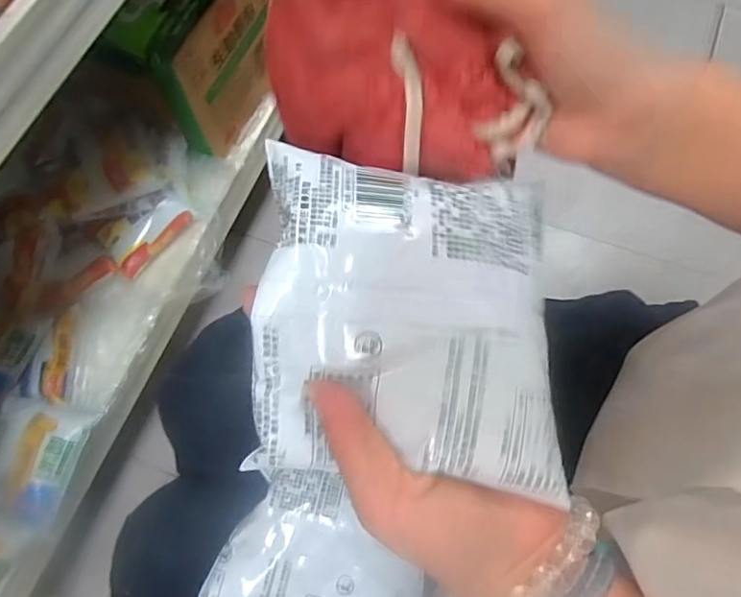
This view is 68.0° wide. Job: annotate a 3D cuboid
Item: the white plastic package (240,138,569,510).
[{"bbox_3d":[0.015,0.005,0.210,0.109,0.035,0.115,8,77,-9],"label":"white plastic package"}]

